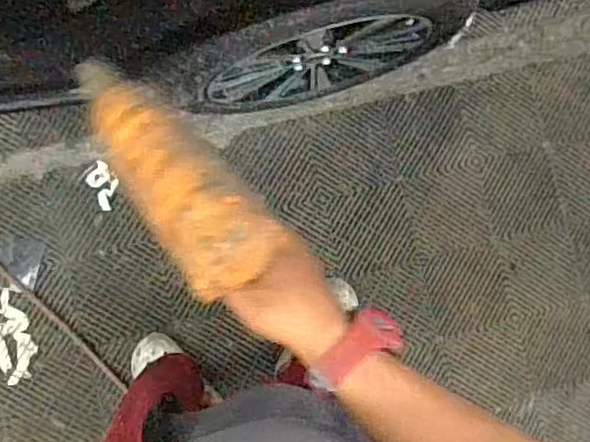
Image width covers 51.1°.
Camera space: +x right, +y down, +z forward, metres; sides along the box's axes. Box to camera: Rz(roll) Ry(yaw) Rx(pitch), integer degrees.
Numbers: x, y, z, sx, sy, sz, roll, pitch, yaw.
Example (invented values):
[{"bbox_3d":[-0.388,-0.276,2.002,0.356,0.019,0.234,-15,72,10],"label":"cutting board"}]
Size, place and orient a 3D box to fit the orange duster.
[{"bbox_3d":[-0.091,-0.037,0.448,0.071,0.054,0.189,-37,70,-9],"label":"orange duster"}]

